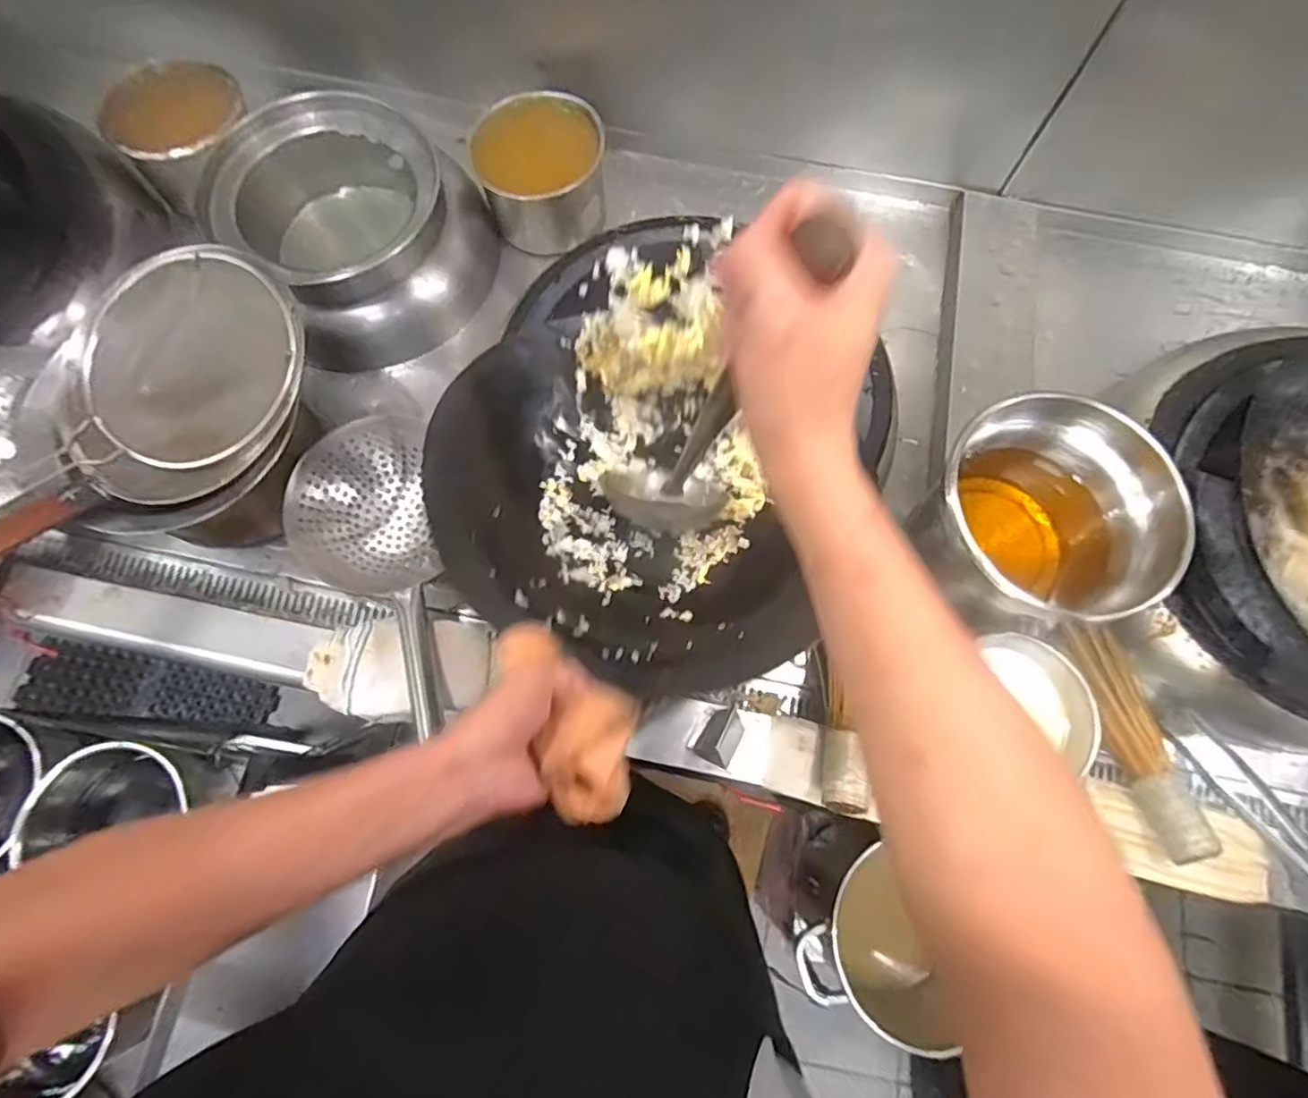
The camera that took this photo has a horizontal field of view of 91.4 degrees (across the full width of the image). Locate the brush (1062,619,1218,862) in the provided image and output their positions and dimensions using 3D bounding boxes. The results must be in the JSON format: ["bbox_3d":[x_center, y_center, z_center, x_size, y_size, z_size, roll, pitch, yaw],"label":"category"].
[{"bbox_3d":[0.558,0.209,0.736,0.050,0.064,0.272,-9,72,-5],"label":"brush"}]

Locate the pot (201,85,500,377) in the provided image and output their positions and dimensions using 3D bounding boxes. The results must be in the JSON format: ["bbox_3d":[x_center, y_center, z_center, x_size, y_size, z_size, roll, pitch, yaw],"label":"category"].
[{"bbox_3d":[-0.427,-0.457,0.901,0.306,0.214,0.306,1,72,-2],"label":"pot"}]

